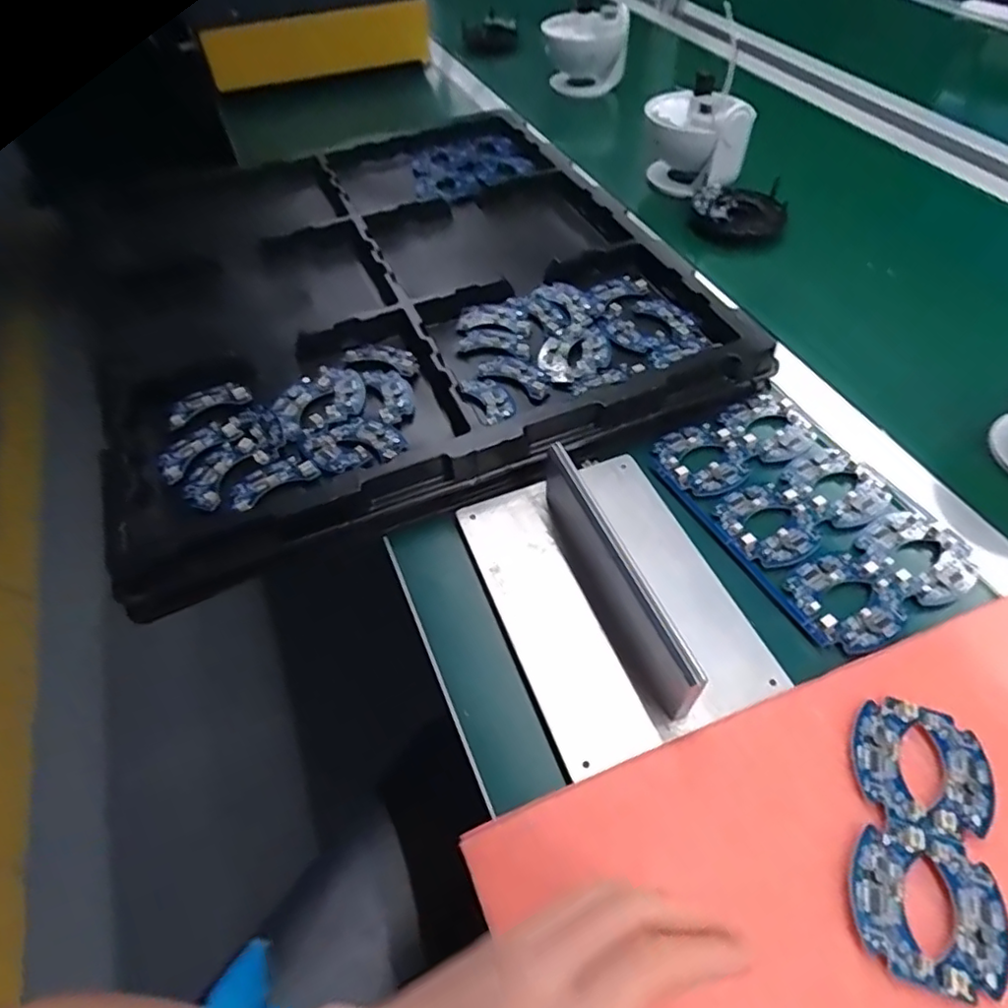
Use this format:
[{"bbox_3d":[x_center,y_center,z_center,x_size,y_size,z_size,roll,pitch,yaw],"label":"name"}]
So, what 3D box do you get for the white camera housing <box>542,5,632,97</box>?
[{"bbox_3d":[0.125,-0.700,0.956,0.126,0.104,0.078,-1,57,0],"label":"white camera housing"}]

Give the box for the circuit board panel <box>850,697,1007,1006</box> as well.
[{"bbox_3d":[0.205,0.160,0.298,0.064,0.007,0.125,15,58,10],"label":"circuit board panel"}]

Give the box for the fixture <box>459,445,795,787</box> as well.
[{"bbox_3d":[0.065,0.040,0.375,0.139,0.057,0.196,-19,59,-11],"label":"fixture"}]

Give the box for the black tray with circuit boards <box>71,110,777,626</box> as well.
[{"bbox_3d":[-0.120,-0.208,0.600,0.508,0.068,0.544,-21,53,-13],"label":"black tray with circuit boards"}]

